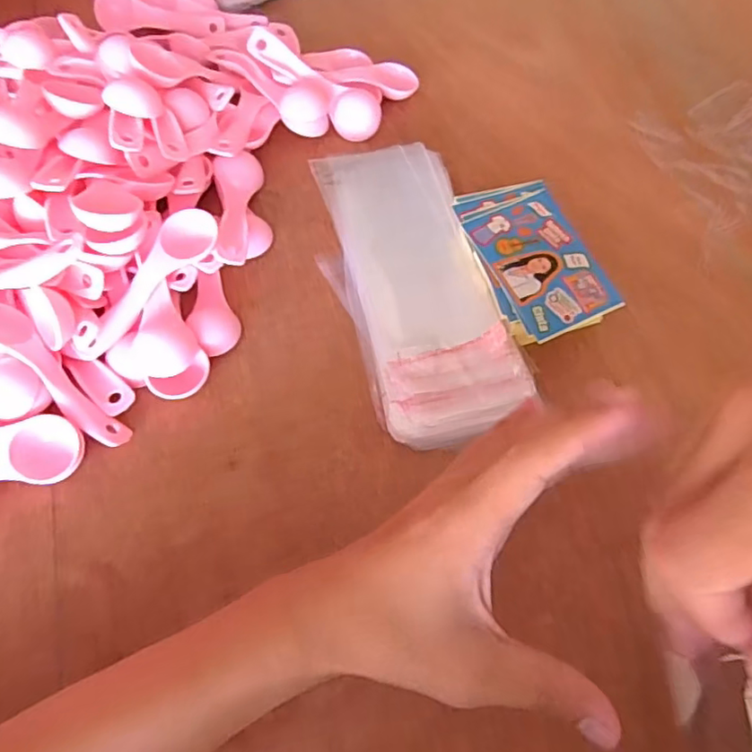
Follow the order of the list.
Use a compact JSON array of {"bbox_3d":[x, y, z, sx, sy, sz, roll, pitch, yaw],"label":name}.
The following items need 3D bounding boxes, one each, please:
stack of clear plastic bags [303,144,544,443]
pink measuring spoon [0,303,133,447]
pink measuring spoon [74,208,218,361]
[{"bbox_3d":[0.023,-0.064,0.385,0.097,0.023,0.225,-13,65,-7],"label":"stack of clear plastic bags"},{"bbox_3d":[-0.191,-0.001,0.334,0.115,0.021,0.027,46,71,-1],"label":"pink measuring spoon"},{"bbox_3d":[-0.143,-0.058,0.358,0.031,0.012,0.115,36,81,-1],"label":"pink measuring spoon"}]

